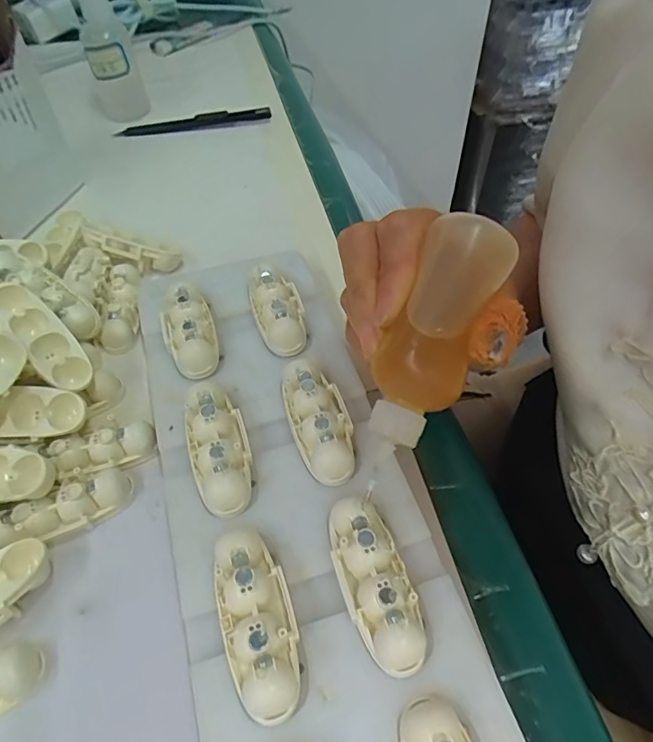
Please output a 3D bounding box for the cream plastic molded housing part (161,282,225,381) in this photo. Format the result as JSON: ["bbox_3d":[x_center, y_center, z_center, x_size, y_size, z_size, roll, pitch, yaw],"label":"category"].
[{"bbox_3d":[-0.071,-0.021,0.266,0.026,0.018,0.058,-13,53,-10],"label":"cream plastic molded housing part"}]

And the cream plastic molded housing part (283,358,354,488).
[{"bbox_3d":[-0.003,0.022,0.232,0.026,0.015,0.059,-10,53,-7],"label":"cream plastic molded housing part"}]

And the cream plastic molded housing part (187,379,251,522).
[{"bbox_3d":[-0.047,0.032,0.223,0.025,0.016,0.059,-16,54,-12],"label":"cream plastic molded housing part"}]

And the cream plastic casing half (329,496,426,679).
[{"bbox_3d":[0.018,0.077,0.188,0.024,0.015,0.059,-14,53,-10],"label":"cream plastic casing half"}]

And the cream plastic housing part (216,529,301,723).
[{"bbox_3d":[-0.025,0.087,0.181,0.025,0.015,0.061,-15,54,-11],"label":"cream plastic housing part"}]

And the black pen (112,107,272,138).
[{"bbox_3d":[-0.112,-0.209,0.437,0.128,0.017,0.015,-7,53,-5],"label":"black pen"}]

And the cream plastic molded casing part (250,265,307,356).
[{"bbox_3d":[-0.026,-0.033,0.273,0.025,0.018,0.057,-11,53,-8],"label":"cream plastic molded casing part"}]

